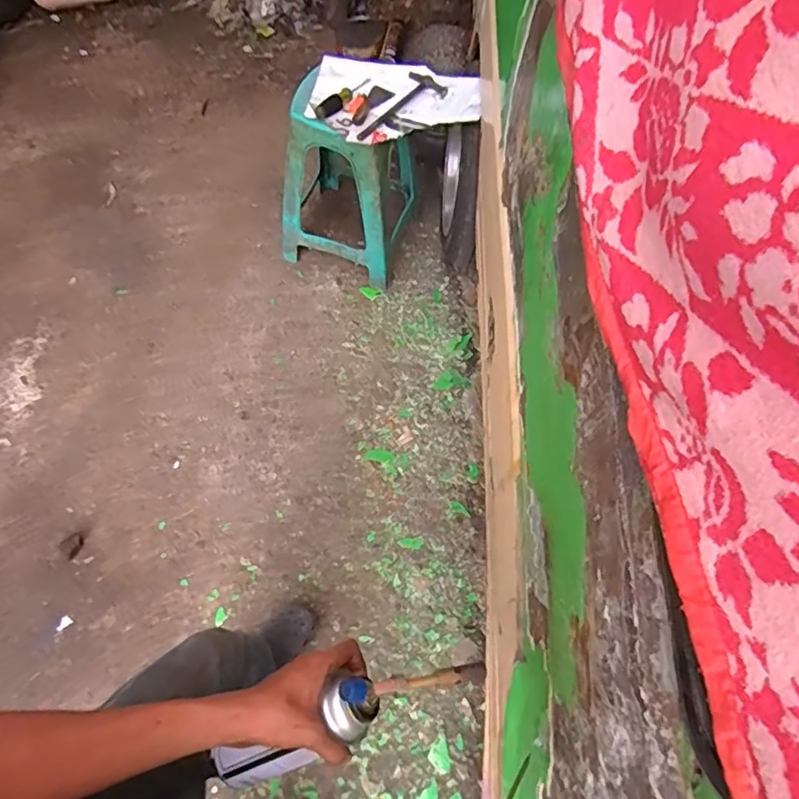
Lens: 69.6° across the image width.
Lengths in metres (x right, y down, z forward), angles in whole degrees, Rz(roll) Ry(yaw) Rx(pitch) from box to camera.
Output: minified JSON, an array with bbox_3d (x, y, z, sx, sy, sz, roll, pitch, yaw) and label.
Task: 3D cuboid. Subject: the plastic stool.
[{"bbox_3d":[-0.141,-0.623,1.557,0.316,0.441,0.327,16,62,7],"label":"plastic stool"}]

